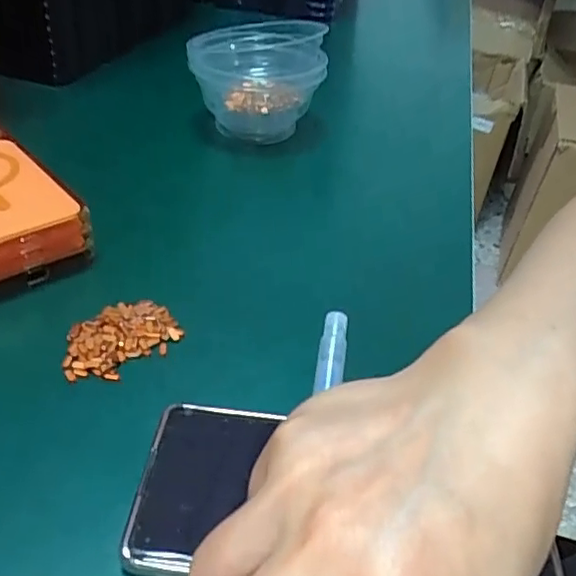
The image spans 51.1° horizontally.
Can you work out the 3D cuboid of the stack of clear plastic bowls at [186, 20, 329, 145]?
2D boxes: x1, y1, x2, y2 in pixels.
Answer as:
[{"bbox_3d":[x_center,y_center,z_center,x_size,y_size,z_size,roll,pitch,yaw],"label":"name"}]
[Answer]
[{"bbox_3d":[-0.026,-0.176,0.506,0.108,0.077,0.090,-1,39,-10],"label":"stack of clear plastic bowls"}]

